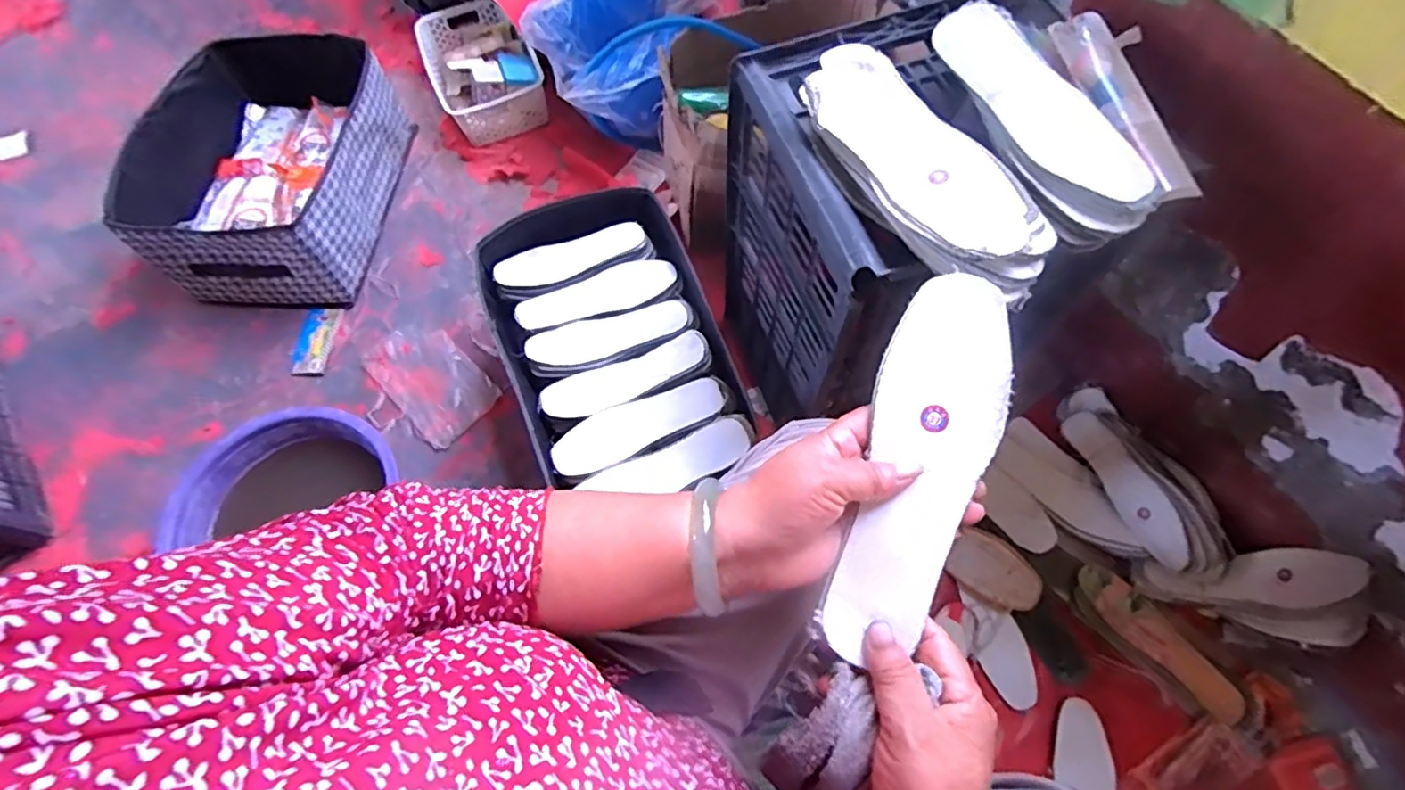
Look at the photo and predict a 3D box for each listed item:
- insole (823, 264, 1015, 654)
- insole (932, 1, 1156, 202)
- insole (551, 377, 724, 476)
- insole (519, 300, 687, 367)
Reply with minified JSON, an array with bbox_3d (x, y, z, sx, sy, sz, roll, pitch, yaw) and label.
[{"bbox_3d":[0.122,0.038,0.340,0.068,0.010,0.214,18,86,9],"label":"insole"},{"bbox_3d":[0.269,-0.237,0.492,0.059,0.007,0.218,-32,73,6],"label":"insole"},{"bbox_3d":[-0.080,0.036,0.751,0.215,0.015,0.067,-25,68,-10],"label":"insole"},{"bbox_3d":[-0.128,-0.081,0.832,0.220,0.015,0.068,-13,66,-5],"label":"insole"}]

